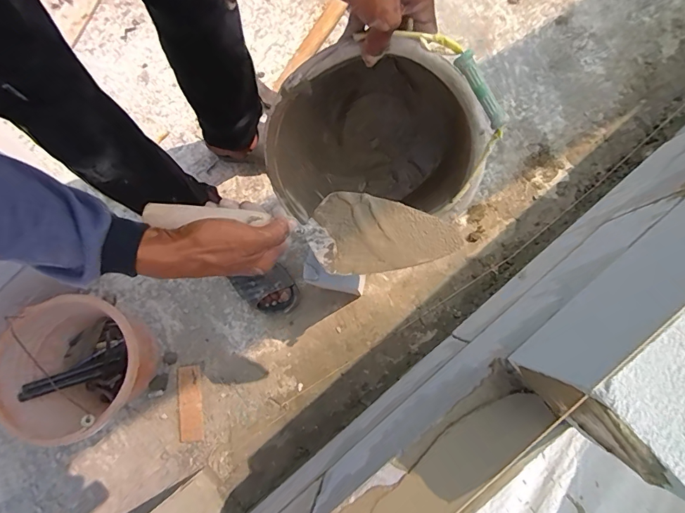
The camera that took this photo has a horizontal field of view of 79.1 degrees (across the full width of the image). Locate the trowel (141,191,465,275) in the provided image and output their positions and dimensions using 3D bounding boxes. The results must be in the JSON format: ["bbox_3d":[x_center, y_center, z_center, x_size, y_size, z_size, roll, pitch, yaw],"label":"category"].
[{"bbox_3d":[-0.037,-0.031,0.439,0.305,0.047,0.079,6,78,-6],"label":"trowel"}]

